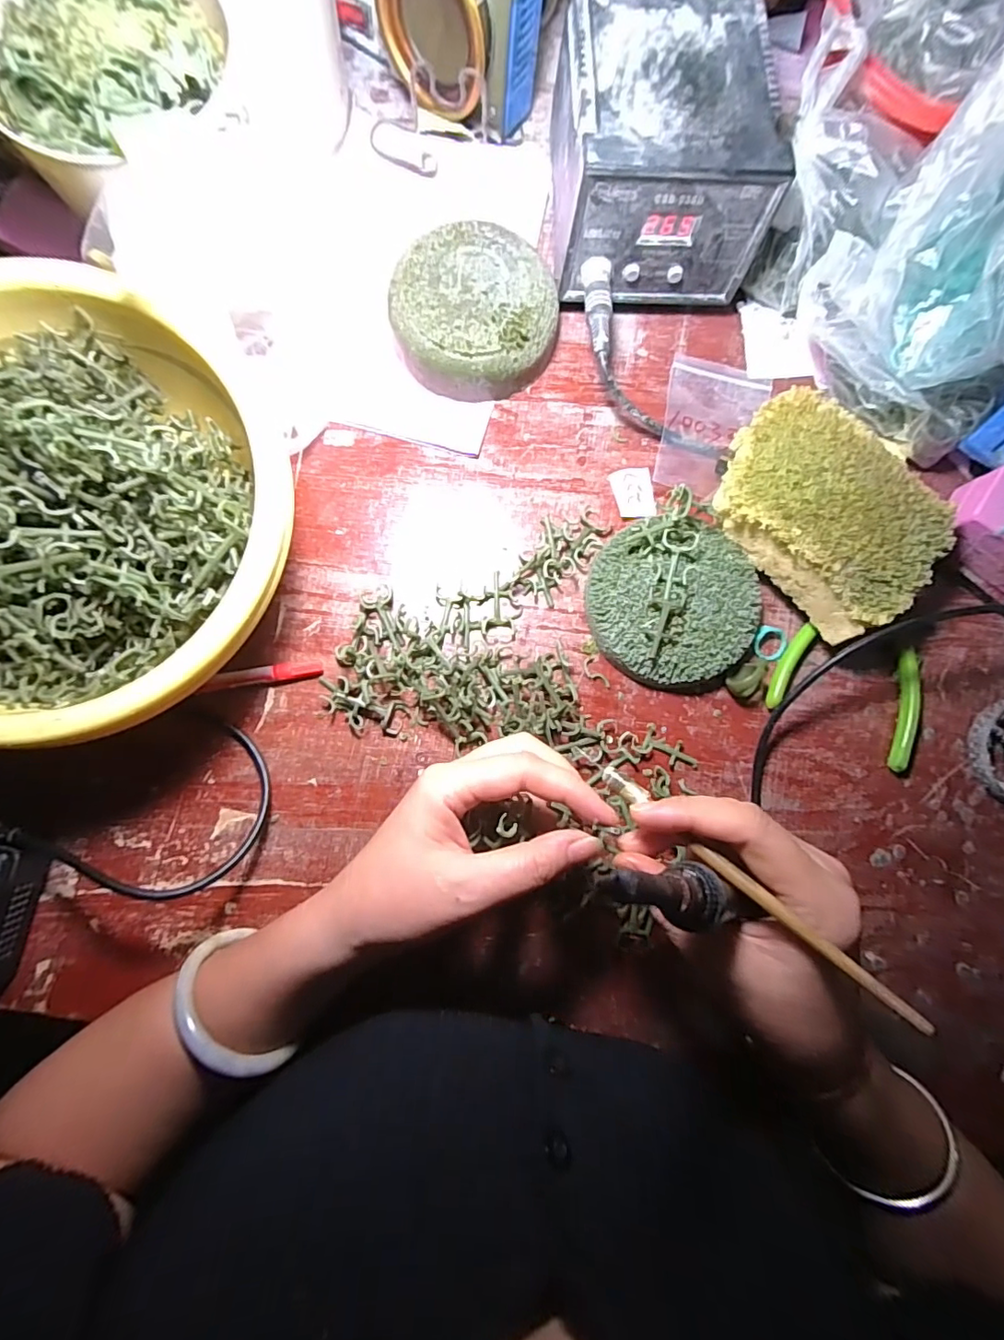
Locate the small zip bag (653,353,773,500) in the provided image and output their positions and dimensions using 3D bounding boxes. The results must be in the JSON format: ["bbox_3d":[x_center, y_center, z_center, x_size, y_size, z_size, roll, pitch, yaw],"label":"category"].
[{"bbox_3d":[0.139,-0.163,0.356,0.063,0.014,0.096,17,81,0],"label":"small zip bag"}]

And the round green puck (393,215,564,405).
[{"bbox_3d":[-0.017,-0.225,0.341,0.101,0.037,0.095,0,84,-3],"label":"round green puck"}]

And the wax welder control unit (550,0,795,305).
[{"bbox_3d":[0.091,-0.315,0.327,0.117,0.093,0.141,-4,85,-3],"label":"wax welder control unit"}]

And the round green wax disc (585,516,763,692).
[{"bbox_3d":[0.106,-0.041,0.329,0.101,0.030,0.100,0,84,-3],"label":"round green wax disc"}]

